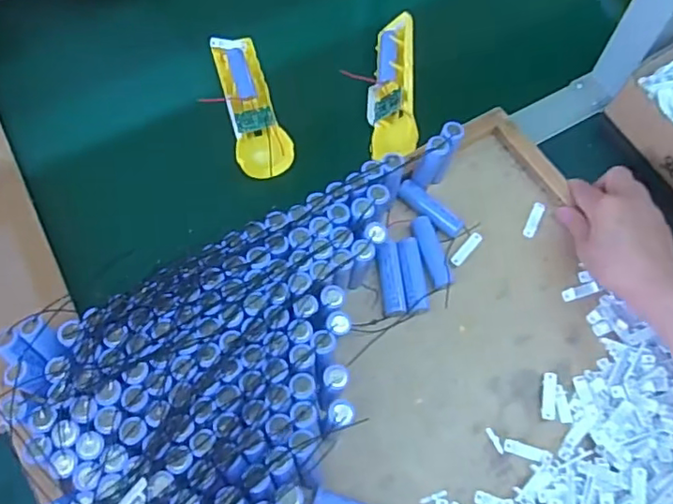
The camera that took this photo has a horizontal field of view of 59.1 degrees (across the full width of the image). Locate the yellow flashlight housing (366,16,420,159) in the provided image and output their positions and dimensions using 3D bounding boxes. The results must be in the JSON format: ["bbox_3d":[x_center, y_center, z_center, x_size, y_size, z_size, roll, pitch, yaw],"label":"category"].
[{"bbox_3d":[0.056,-0.162,0.583,0.050,0.029,0.154,-17,67,37],"label":"yellow flashlight housing"}]

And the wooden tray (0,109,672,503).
[{"bbox_3d":[0.050,0.129,0.427,0.451,0.078,0.379,-28,72,-12],"label":"wooden tray"}]

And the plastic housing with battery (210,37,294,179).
[{"bbox_3d":[-0.082,-0.144,0.571,0.049,0.016,0.163,-14,67,-8],"label":"plastic housing with battery"}]

